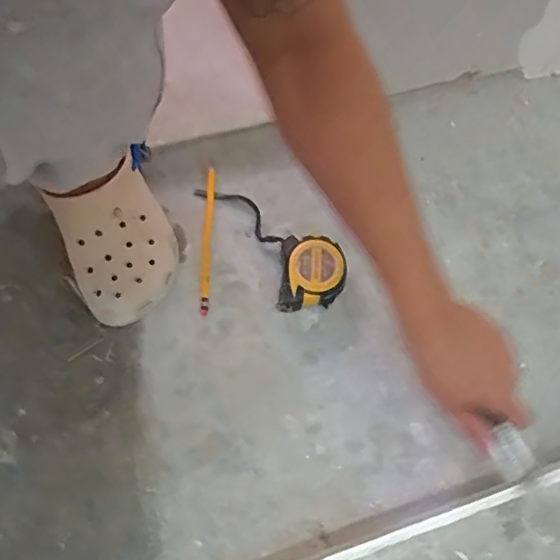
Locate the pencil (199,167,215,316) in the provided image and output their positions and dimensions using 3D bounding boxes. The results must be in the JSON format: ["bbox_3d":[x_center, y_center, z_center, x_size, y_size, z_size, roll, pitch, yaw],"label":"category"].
[{"bbox_3d":[-0.081,-0.045,0.634,0.010,0.010,0.170,1,69,-1],"label":"pencil"}]

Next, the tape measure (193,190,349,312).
[{"bbox_3d":[-0.009,-0.050,0.633,0.086,0.043,0.201,-36,74,-14],"label":"tape measure"}]

